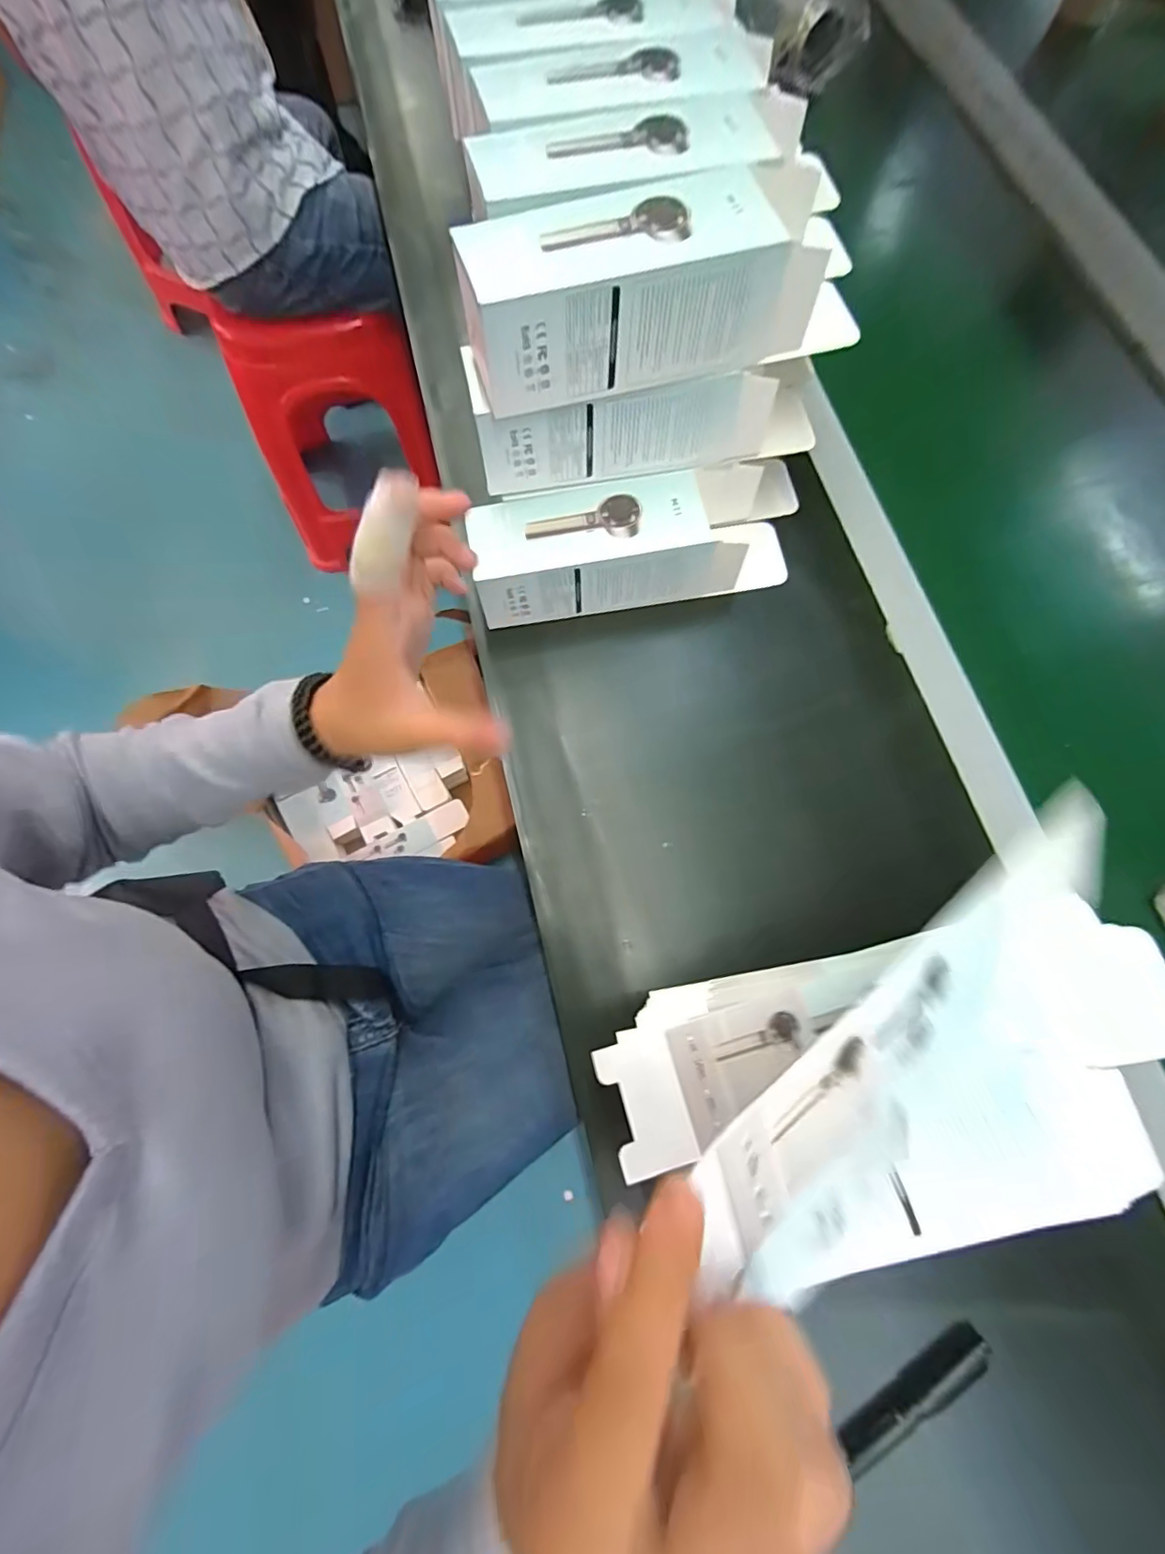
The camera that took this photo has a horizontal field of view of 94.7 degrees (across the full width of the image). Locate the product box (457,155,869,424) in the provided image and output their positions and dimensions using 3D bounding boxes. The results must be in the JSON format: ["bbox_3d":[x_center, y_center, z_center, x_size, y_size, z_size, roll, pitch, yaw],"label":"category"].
[{"bbox_3d":[0.046,-0.269,0.293,0.226,0.061,0.072,-18,73,-8],"label":"product box"}]

